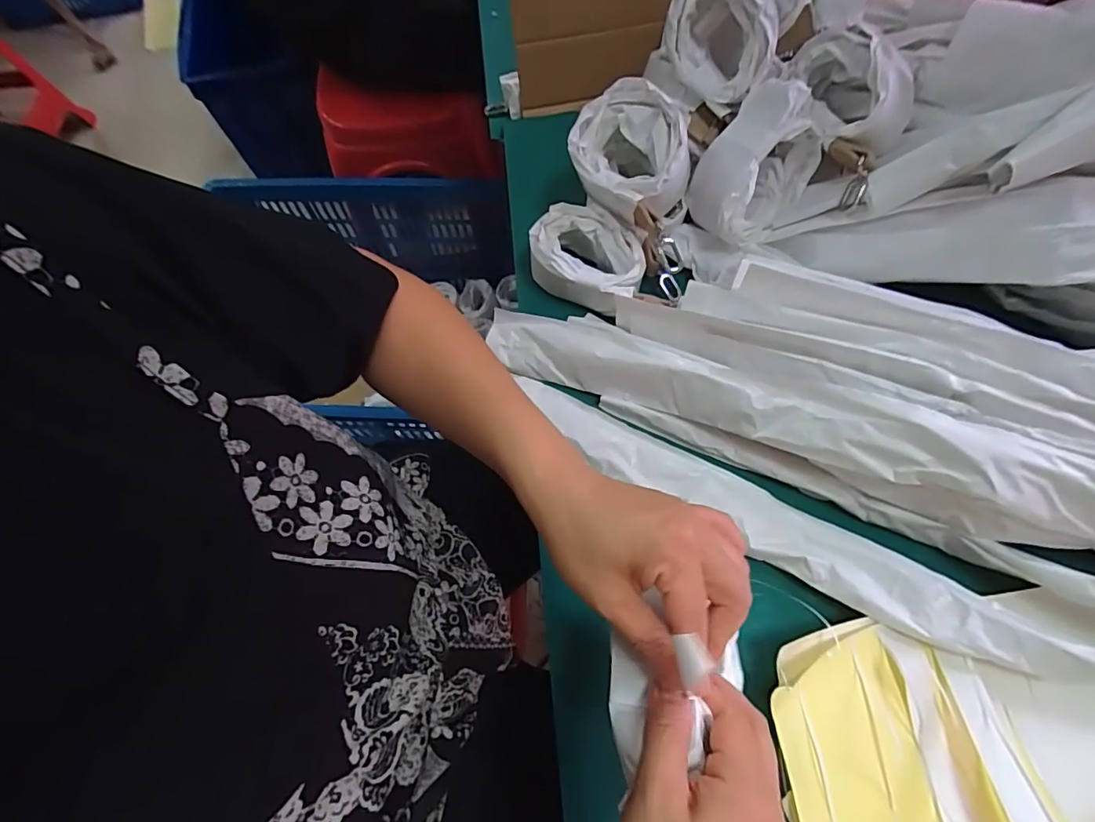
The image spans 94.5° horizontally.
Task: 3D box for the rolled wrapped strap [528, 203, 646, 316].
[{"bbox_3d":[0.037,-0.135,0.456,0.106,0.044,0.077,27,72,12],"label":"rolled wrapped strap"}]

